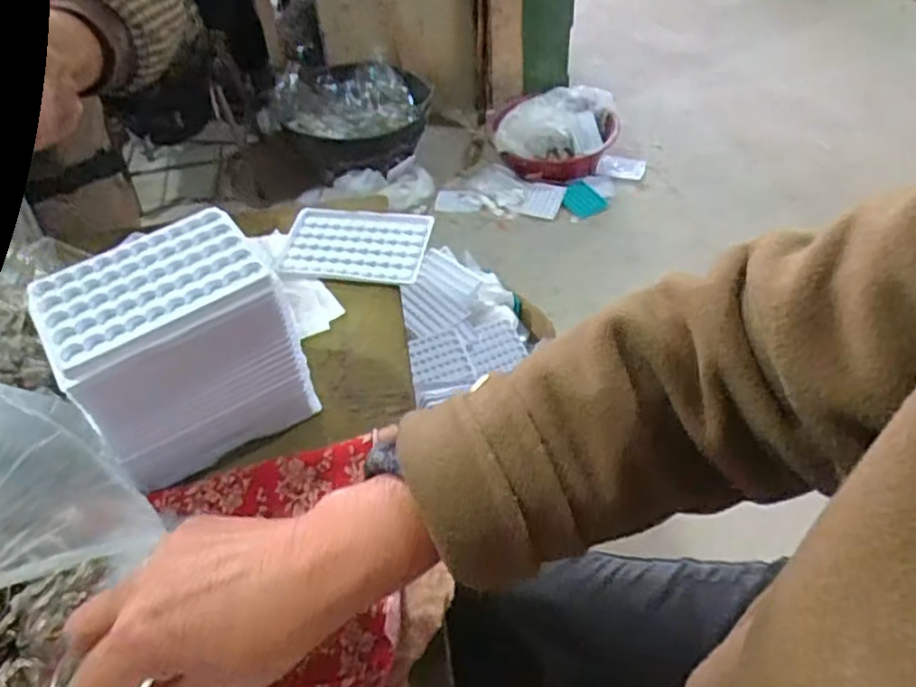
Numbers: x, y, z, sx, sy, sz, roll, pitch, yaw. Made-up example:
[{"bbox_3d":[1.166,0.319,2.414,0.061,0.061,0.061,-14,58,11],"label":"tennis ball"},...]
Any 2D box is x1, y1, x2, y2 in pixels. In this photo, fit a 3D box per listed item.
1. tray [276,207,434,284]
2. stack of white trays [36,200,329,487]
[{"bbox_3d":[-0.093,-0.090,0.611,0.125,0.010,0.094,6,47,8],"label":"tray"},{"bbox_3d":[-0.178,0.005,0.441,0.124,0.130,0.084,-28,52,-22],"label":"stack of white trays"}]

